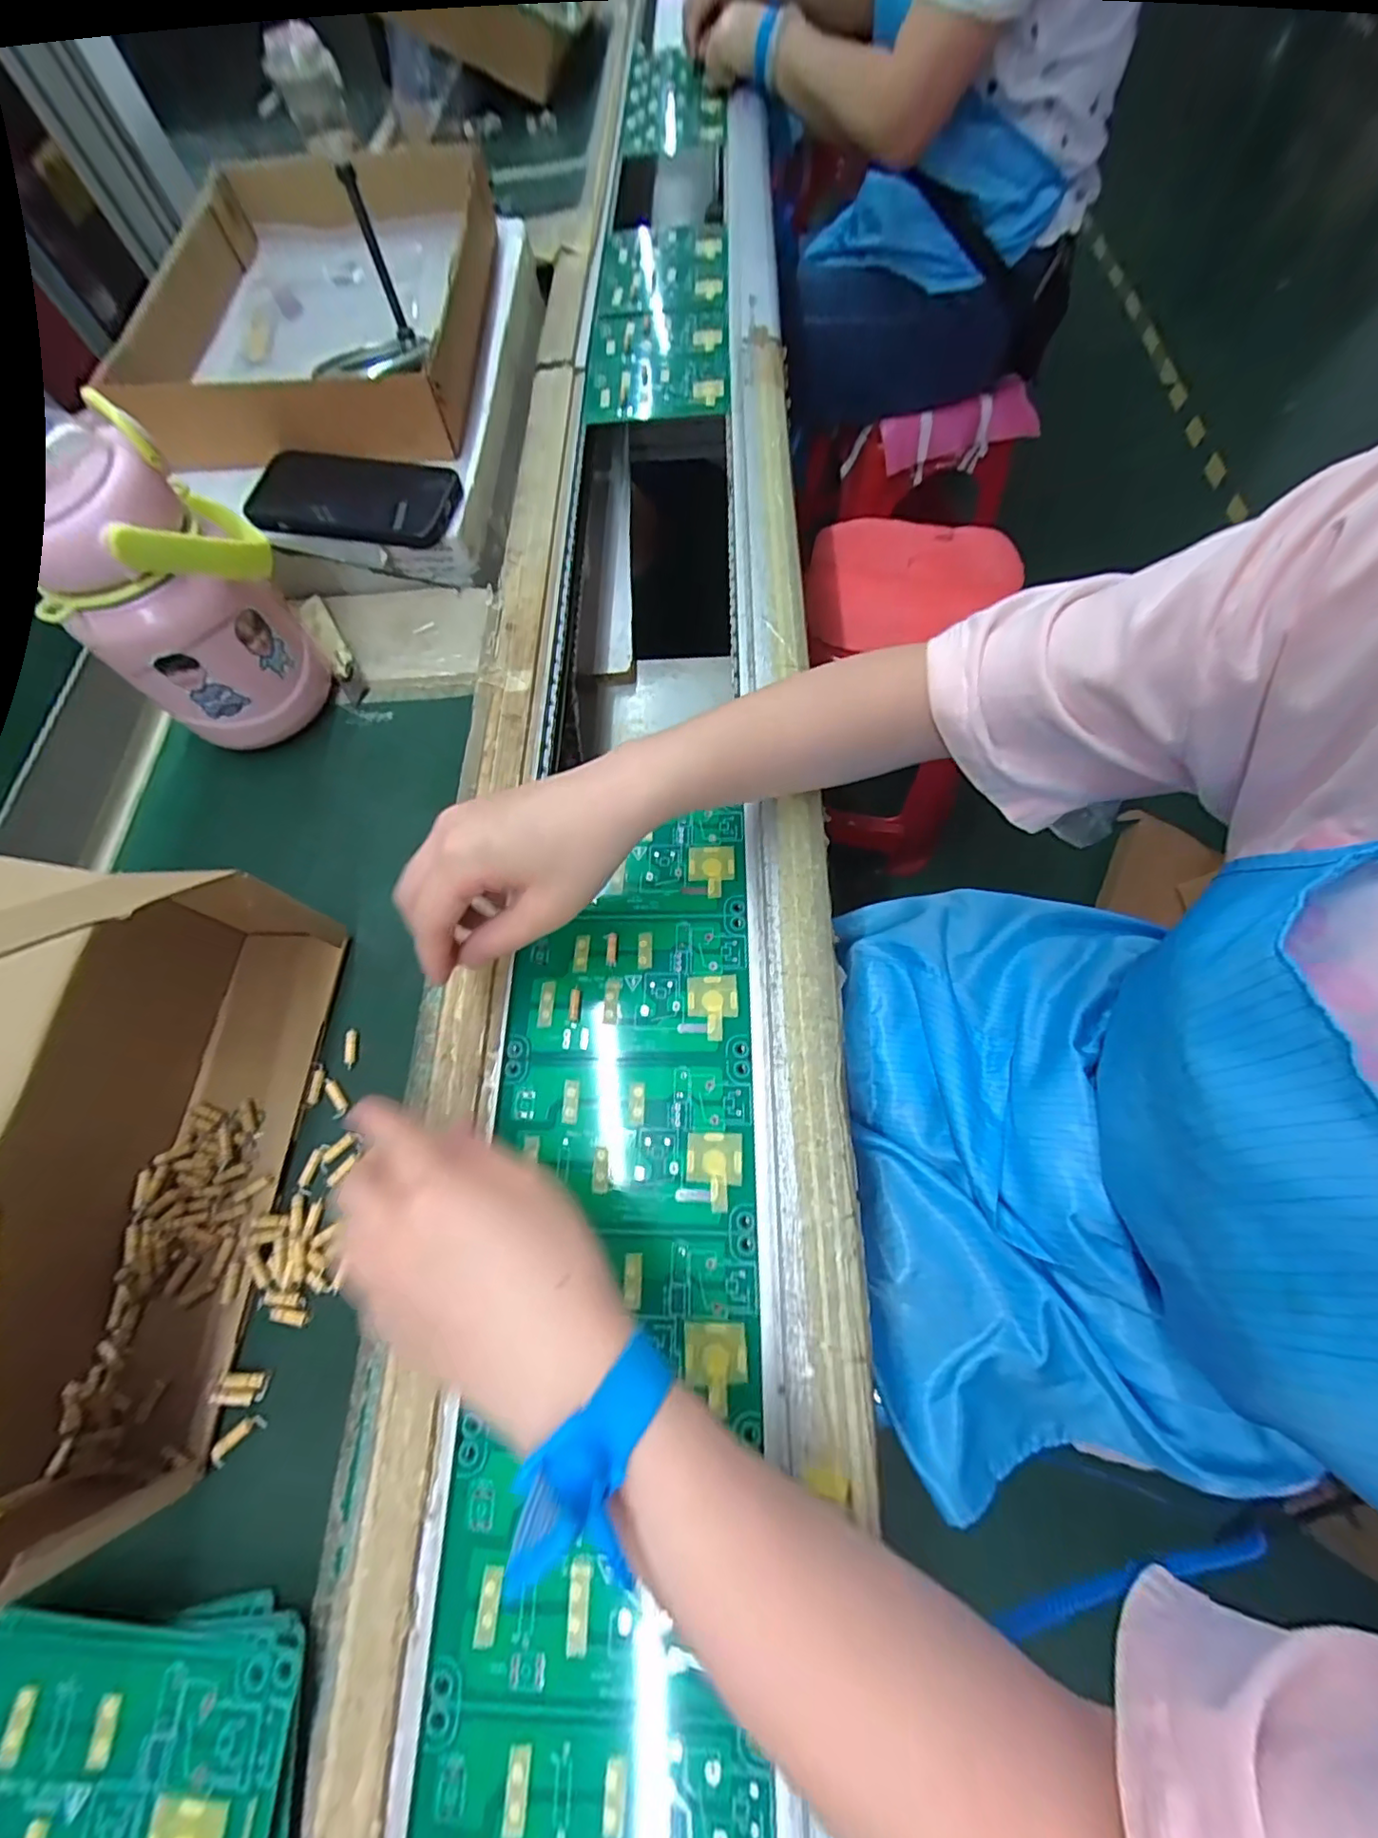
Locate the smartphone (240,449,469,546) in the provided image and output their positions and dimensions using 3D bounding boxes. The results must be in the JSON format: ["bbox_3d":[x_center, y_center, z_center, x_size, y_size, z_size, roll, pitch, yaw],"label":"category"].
[{"bbox_3d":[-0.252,-0.309,0.439,0.156,0.016,0.070,10,78,4],"label":"smartphone"}]

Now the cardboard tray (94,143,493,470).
[{"bbox_3d":[-0.302,-0.519,0.496,0.236,0.065,0.360,-2,68,2],"label":"cardboard tray"}]

